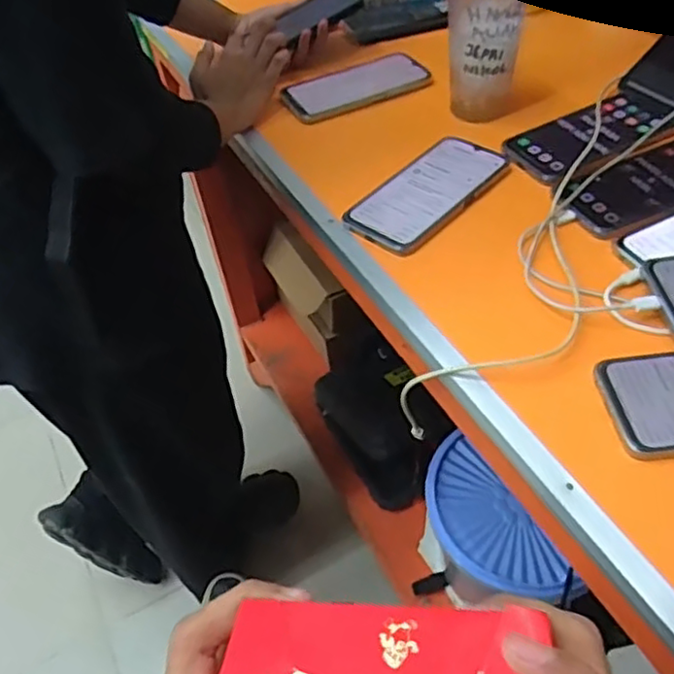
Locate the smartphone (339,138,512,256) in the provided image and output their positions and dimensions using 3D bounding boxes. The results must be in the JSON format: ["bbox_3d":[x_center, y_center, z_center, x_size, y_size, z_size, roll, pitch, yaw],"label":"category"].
[{"bbox_3d":[0.088,-0.144,0.635,0.089,0.006,0.175,35,60,31],"label":"smartphone"}]

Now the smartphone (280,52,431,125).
[{"bbox_3d":[0.021,-0.305,0.791,0.174,0.016,0.080,-20,49,-12],"label":"smartphone"}]

